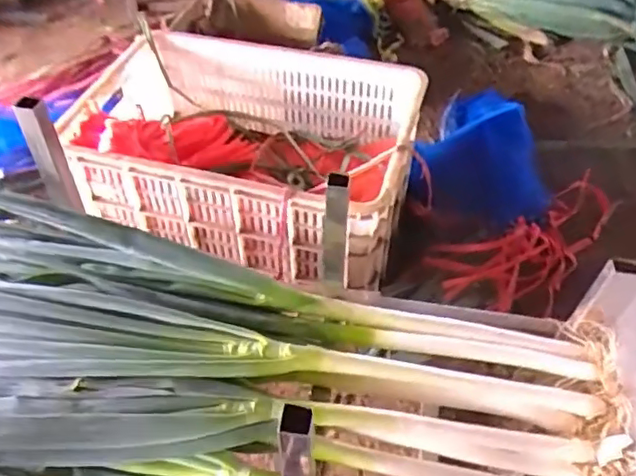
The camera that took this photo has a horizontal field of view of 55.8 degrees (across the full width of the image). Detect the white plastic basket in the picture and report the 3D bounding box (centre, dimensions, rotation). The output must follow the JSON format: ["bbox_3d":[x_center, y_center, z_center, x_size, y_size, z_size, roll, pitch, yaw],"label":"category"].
[{"bbox_3d":[-0.117,-0.166,1.018,0.533,0.207,0.368,14,49,10],"label":"white plastic basket"}]

